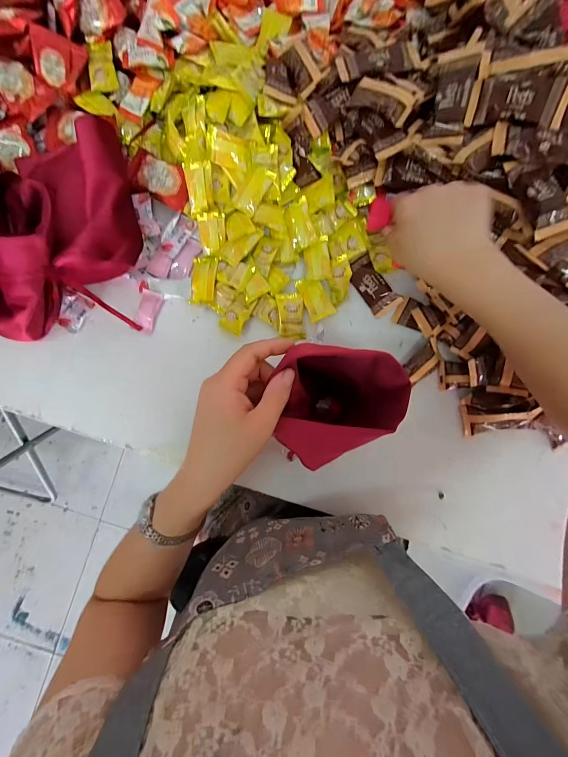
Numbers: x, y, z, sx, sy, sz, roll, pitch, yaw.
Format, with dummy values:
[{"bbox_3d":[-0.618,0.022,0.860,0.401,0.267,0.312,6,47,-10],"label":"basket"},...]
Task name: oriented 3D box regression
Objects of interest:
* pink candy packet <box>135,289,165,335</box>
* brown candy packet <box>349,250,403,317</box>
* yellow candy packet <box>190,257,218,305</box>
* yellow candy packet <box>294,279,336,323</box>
[{"bbox_3d":[-0.165,-0.081,0.383,0.025,0.008,0.051,12,86,0],"label":"pink candy packet"},{"bbox_3d":[0.109,-0.114,0.379,0.036,0.013,0.072,-35,87,-3],"label":"brown candy packet"},{"bbox_3d":[-0.097,-0.120,0.379,0.031,0.008,0.055,6,86,0],"label":"yellow candy packet"},{"bbox_3d":[0.039,-0.100,0.382,0.032,0.007,0.054,-25,86,-3],"label":"yellow candy packet"}]

